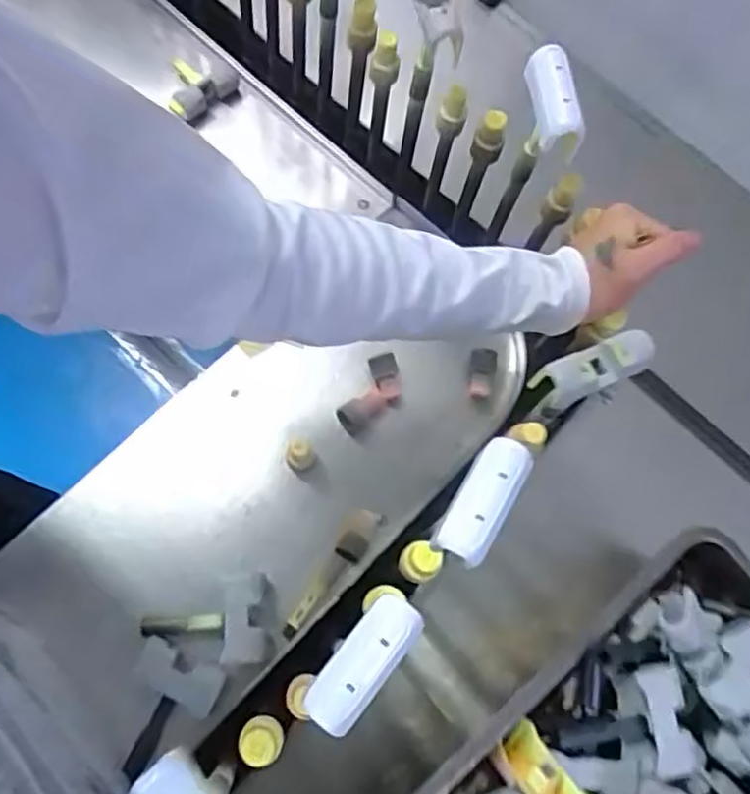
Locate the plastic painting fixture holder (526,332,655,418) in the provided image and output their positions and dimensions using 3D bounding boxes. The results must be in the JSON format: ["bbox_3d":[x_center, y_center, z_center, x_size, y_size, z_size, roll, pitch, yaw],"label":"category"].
[{"bbox_3d":[0.142,-0.018,0.463,0.081,0.029,0.029,-25,72,-10],"label":"plastic painting fixture holder"}]

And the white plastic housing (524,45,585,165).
[{"bbox_3d":[0.131,-0.218,0.525,0.028,0.032,0.078,-12,83,-6],"label":"white plastic housing"}]

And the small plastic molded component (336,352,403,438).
[{"bbox_3d":[0.000,0.000,0.687,0.044,0.027,0.080,29,71,9],"label":"small plastic molded component"}]

